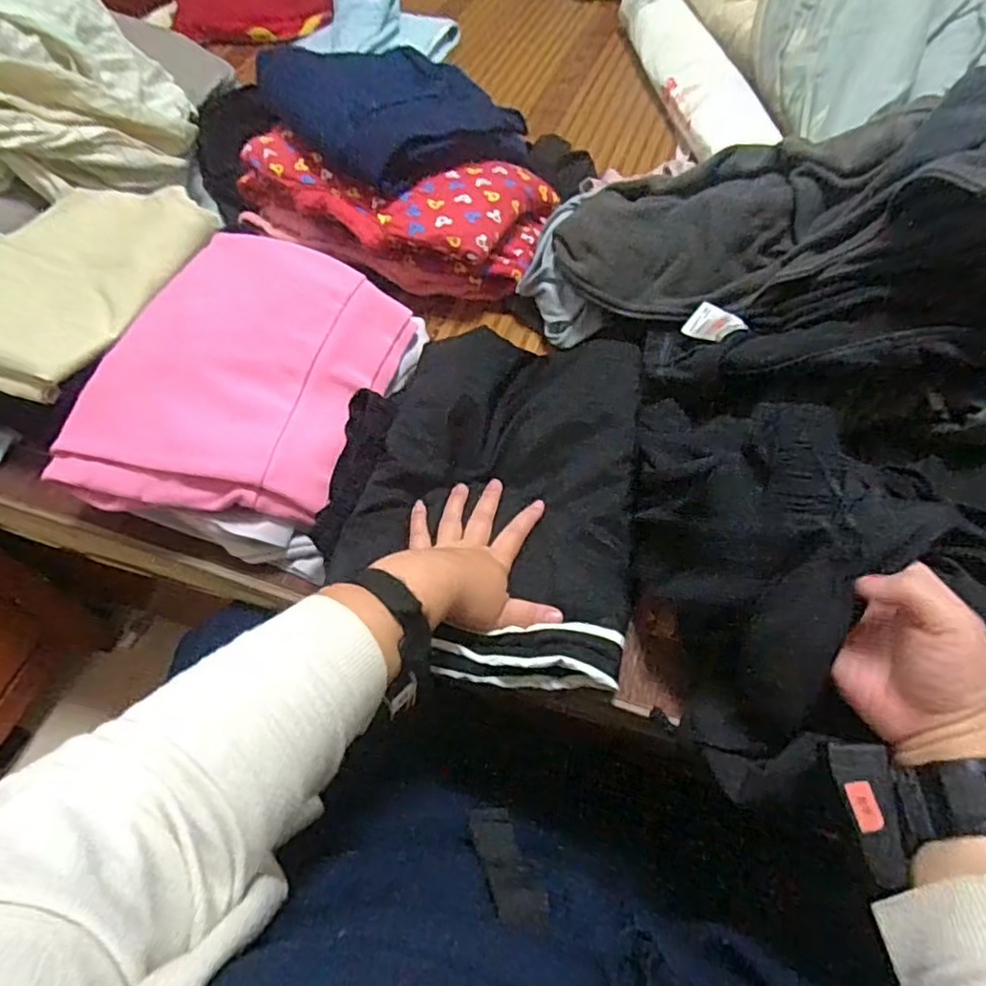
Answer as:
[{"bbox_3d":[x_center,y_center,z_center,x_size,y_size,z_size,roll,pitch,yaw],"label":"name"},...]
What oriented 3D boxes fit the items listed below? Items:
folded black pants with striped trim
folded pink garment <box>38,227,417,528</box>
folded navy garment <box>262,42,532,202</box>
[{"bbox_3d":[0.010,-0.009,0.543,0.232,0.079,0.321,8,56,9],"label":"folded black pants with striped trim"},{"bbox_3d":[-0.228,-0.107,0.571,0.224,0.091,0.285,13,57,13],"label":"folded pink garment"},{"bbox_3d":[-0.116,-0.456,0.746,0.235,0.123,0.234,-32,59,-17],"label":"folded navy garment"}]

